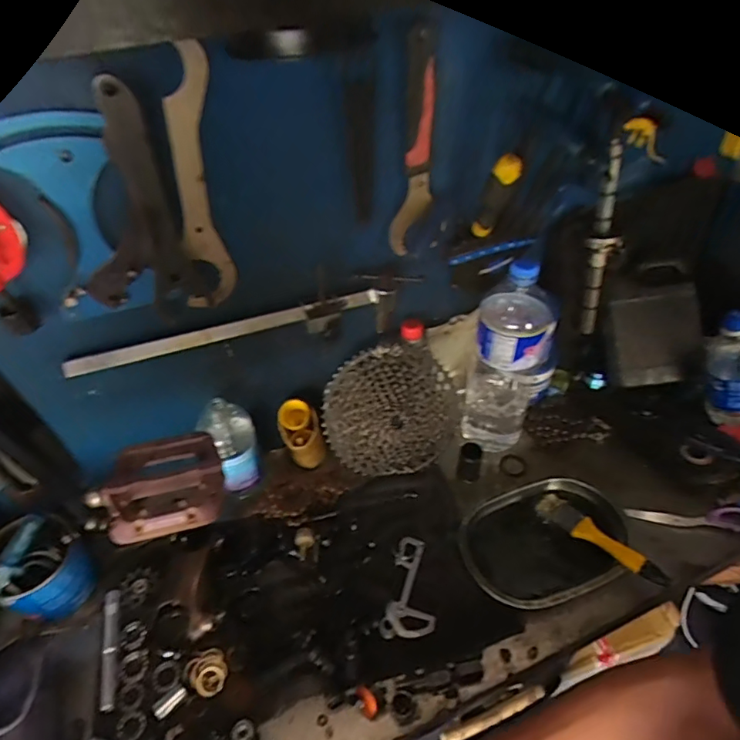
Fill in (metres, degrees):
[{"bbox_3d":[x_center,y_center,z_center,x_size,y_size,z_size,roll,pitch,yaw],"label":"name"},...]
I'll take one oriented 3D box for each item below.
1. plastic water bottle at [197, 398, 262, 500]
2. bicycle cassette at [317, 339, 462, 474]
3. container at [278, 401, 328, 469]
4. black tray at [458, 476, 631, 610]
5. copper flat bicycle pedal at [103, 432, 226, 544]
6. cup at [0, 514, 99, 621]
[{"bbox_3d":[-0.190,0.104,0.694,0.063,0.148,0.067,-11,43,-8],"label":"plastic water bottle"},{"bbox_3d":[0.035,0.064,0.718,0.200,0.190,0.050,-6,11,-5],"label":"bicycle cassette"},{"bbox_3d":[-0.100,0.095,0.745,0.060,0.094,0.068,-15,44,-12],"label":"container"},{"bbox_3d":[0.231,0.217,0.652,0.222,0.027,0.152,-16,44,-13],"label":"black tray"},{"bbox_3d":[-0.179,0.099,0.445,0.092,0.026,0.106,-14,44,-11],"label":"copper flat bicycle pedal"},{"bbox_3d":[-0.394,0.240,0.596,0.108,0.100,0.082,-30,49,-25],"label":"cup"}]

